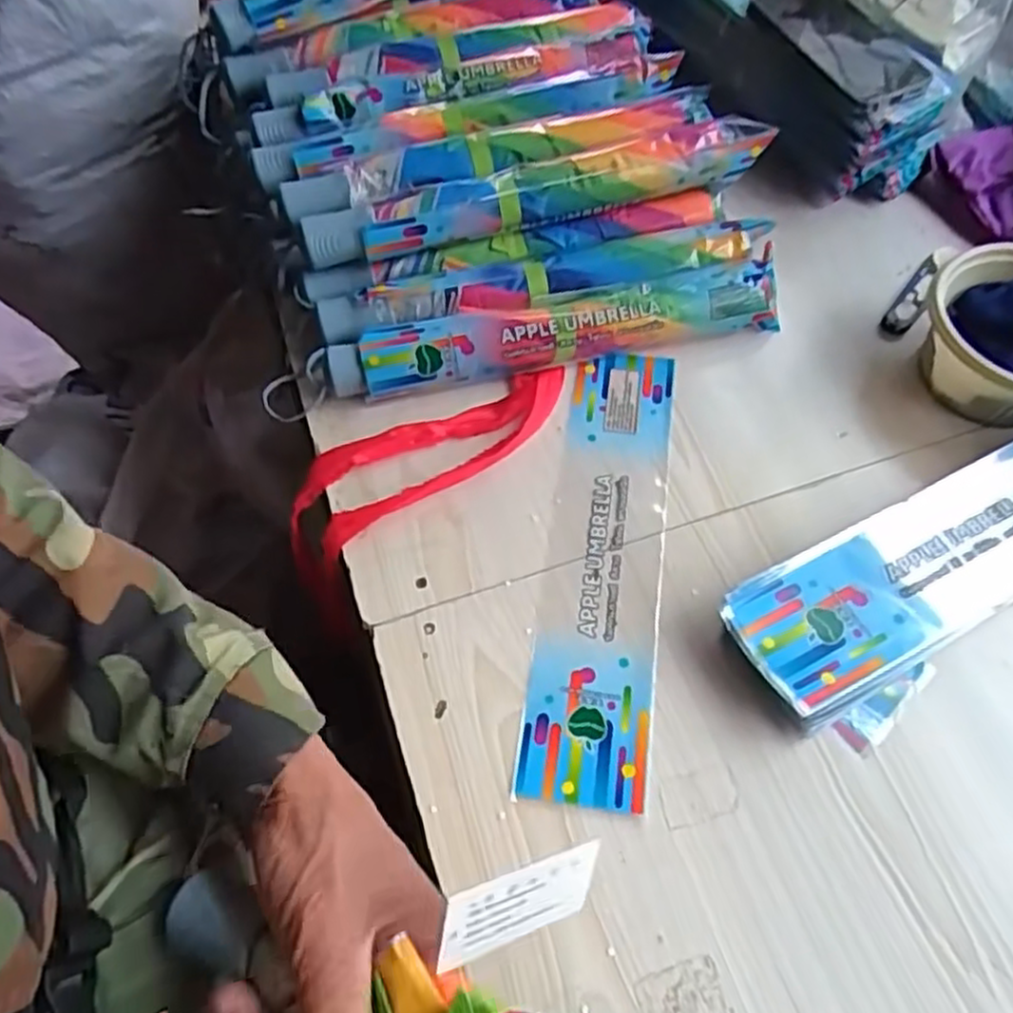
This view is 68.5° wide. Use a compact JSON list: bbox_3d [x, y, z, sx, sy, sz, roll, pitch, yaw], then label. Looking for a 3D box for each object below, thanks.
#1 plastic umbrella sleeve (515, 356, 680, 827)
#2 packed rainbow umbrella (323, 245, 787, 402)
[{"bbox_3d":[0.068,0.029,0.505,0.076,0.005,0.329,8,61,5],"label":"plastic umbrella sleeve"},{"bbox_3d":[0.036,-0.133,0.564,0.350,0.042,0.048,-12,62,-5],"label":"packed rainbow umbrella"}]

